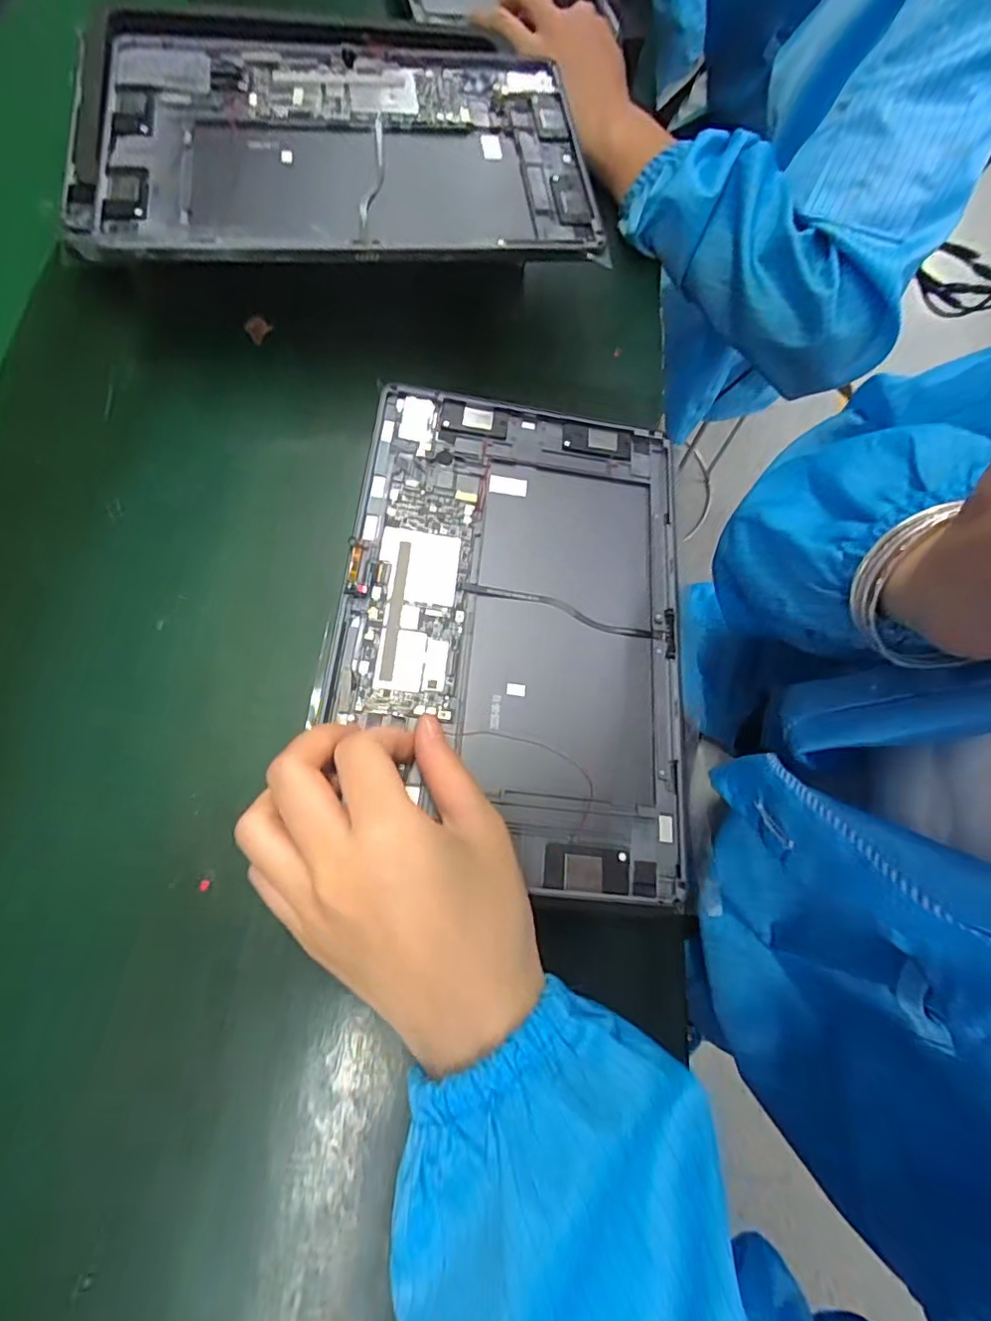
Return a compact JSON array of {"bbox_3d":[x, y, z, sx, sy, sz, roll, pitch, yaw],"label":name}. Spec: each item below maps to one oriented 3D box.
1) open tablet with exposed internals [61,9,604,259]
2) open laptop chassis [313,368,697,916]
[{"bbox_3d":[-0.092,-0.299,0.321,0.273,0.023,0.204,-8,70,-7],"label":"open tablet with exposed internals"},{"bbox_3d":[0.009,-0.024,0.283,0.164,0.020,0.250,4,71,-1],"label":"open laptop chassis"}]

